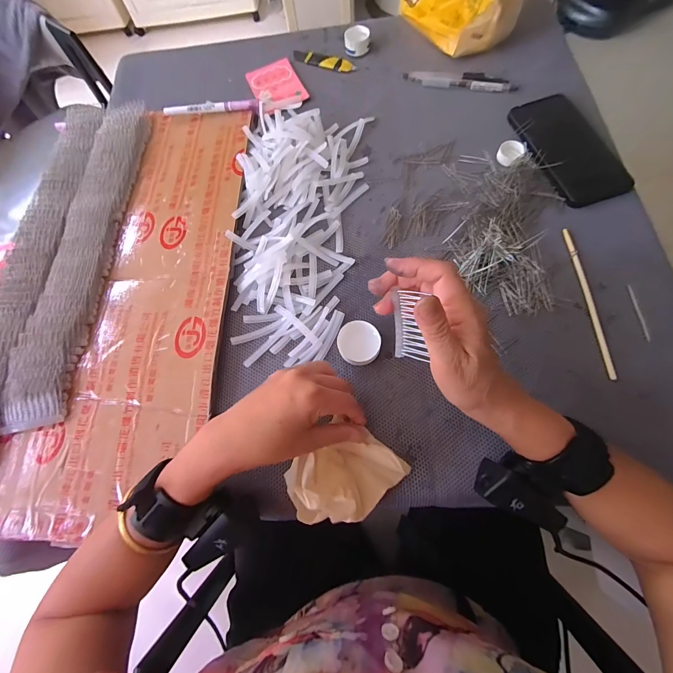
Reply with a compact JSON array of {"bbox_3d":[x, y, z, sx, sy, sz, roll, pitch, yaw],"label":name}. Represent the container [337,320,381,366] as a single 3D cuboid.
[{"bbox_3d":[0.023,0.008,0.344,0.042,0.021,0.043,-1,70,2],"label":"container"}]

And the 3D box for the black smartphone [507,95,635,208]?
[{"bbox_3d":[0.275,-0.230,0.406,0.077,0.016,0.164,-22,70,5],"label":"black smartphone"}]

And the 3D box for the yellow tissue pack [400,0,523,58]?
[{"bbox_3d":[0.173,-0.489,0.463,0.106,0.109,0.158,-27,71,-7],"label":"yellow tissue pack"}]

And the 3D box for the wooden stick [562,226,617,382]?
[{"bbox_3d":[0.261,-0.039,0.348,0.010,0.005,0.168,-3,70,2],"label":"wooden stick"}]

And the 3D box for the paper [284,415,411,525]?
[{"bbox_3d":[0.004,0.120,0.288,0.092,0.048,0.074,-41,73,-12],"label":"paper"}]

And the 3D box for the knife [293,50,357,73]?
[{"bbox_3d":[-0.020,-0.422,0.512,0.104,0.005,0.025,25,73,11],"label":"knife"}]

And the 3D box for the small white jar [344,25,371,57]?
[{"bbox_3d":[0.032,-0.450,0.510,0.037,0.018,0.036,-1,70,2],"label":"small white jar"}]

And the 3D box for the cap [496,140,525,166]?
[{"bbox_3d":[0.214,-0.226,0.415,0.029,0.015,0.030,-1,70,2],"label":"cap"}]

